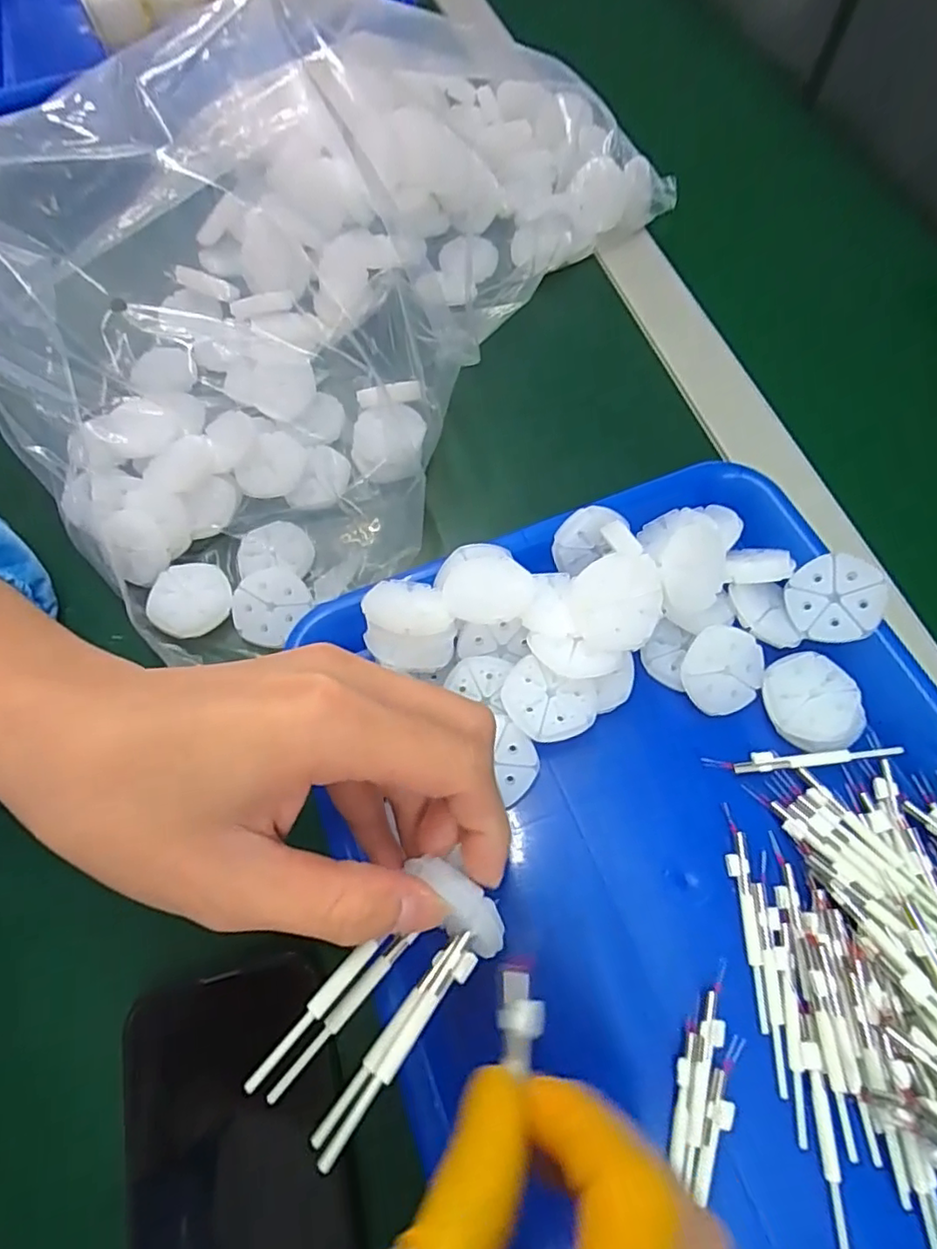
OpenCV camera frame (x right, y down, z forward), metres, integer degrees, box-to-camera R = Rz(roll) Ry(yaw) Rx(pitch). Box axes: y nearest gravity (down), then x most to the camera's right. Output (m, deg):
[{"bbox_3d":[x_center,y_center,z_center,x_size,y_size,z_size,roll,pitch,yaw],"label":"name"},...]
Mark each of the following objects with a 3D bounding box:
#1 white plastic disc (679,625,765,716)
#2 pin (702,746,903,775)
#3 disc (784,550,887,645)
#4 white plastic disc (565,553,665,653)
[{"bbox_3d":[0.111,0.020,0.270,0.037,0.004,0.037,-1,96,-10],"label":"white plastic disc"},{"bbox_3d":[0.141,0.056,0.262,0.080,0.005,0.008,-6,65,0],"label":"pin"},{"bbox_3d":[0.159,-0.011,0.269,0.037,0.004,0.037,-3,85,32],"label":"disc"},{"bbox_3d":[0.060,-0.009,0.255,0.038,0.011,0.038,-6,94,1],"label":"white plastic disc"}]

